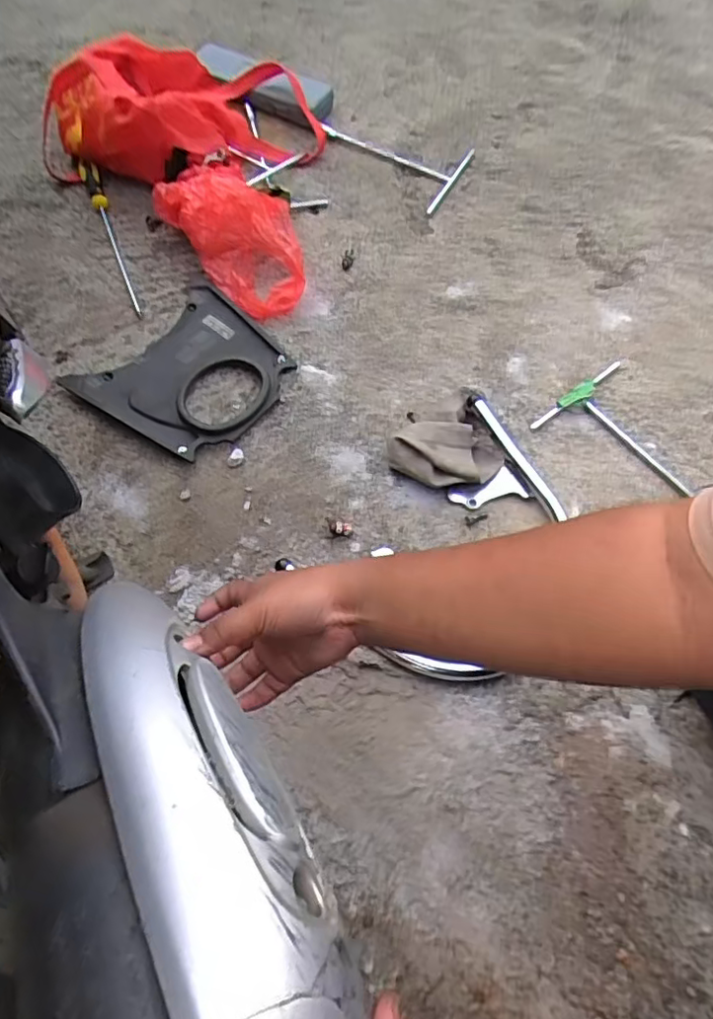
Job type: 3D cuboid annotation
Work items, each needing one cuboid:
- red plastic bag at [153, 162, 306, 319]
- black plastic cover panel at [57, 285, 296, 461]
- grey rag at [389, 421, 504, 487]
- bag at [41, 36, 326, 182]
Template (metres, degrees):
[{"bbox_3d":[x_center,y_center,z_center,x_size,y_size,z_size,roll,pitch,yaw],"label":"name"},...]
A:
[{"bbox_3d":[-0.179,-0.436,0.926,0.160,0.095,0.283,-34,70,-15],"label":"red plastic bag"},{"bbox_3d":[-0.244,-0.189,0.862,0.233,0.026,0.246,40,71,16],"label":"black plastic cover panel"},{"bbox_3d":[0.119,-0.080,0.794,0.149,0.054,0.104,2,65,0],"label":"grey rag"},{"bbox_3d":[-0.306,-0.675,1.014,0.478,0.148,0.222,7,65,3],"label":"bag"}]

